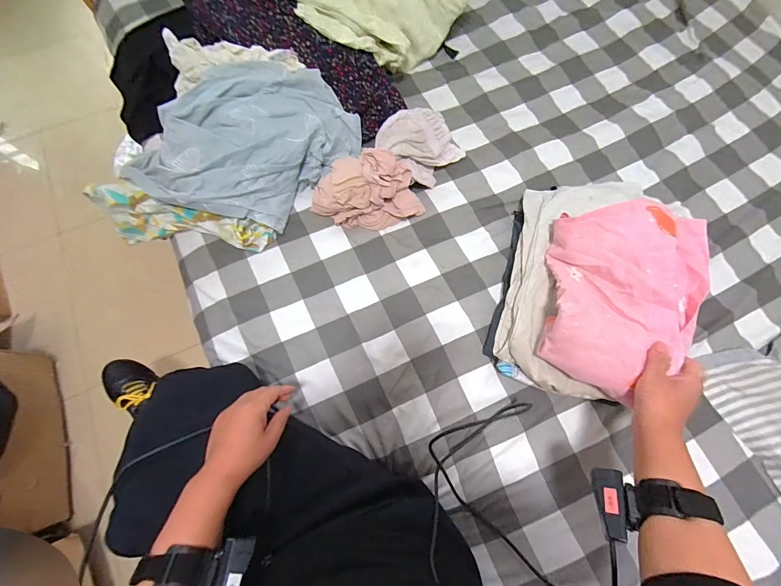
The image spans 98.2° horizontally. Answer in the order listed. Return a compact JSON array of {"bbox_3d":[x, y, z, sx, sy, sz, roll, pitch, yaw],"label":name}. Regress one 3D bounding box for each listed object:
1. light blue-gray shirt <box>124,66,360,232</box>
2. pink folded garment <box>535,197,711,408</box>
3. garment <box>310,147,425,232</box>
[{"bbox_3d":[-0.265,-0.274,0.631,0.267,0.122,0.368,40,78,11],"label":"light blue-gray shirt"},{"bbox_3d":[0.327,0.001,0.476,0.185,0.064,0.266,16,74,5],"label":"pink folded garment"},{"bbox_3d":[-0.044,-0.193,0.623,0.207,0.091,0.117,5,74,2],"label":"garment"}]

